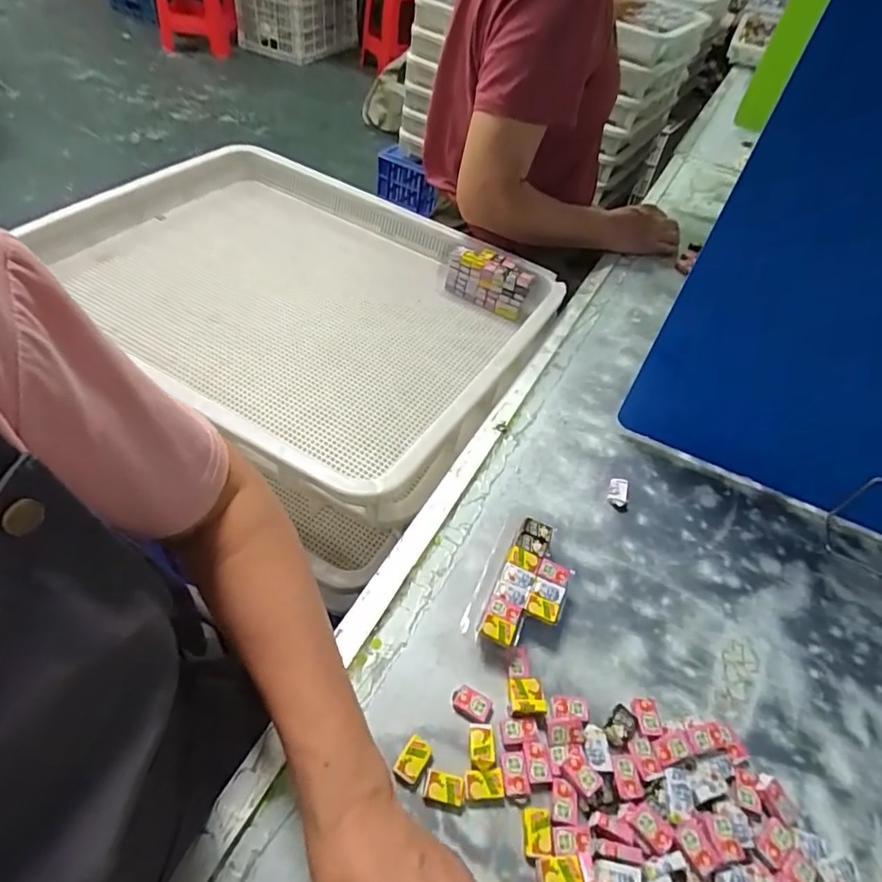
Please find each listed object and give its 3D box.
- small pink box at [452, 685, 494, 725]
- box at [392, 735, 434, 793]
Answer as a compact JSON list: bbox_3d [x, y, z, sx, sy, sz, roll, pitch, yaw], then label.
[{"bbox_3d":[0.024,0.196,0.404,0.029,0.005,0.020,26,50,14],"label":"small pink box"},{"bbox_3d":[-0.018,0.222,0.377,0.021,0.011,0.031,30,51,17],"label":"box"}]

